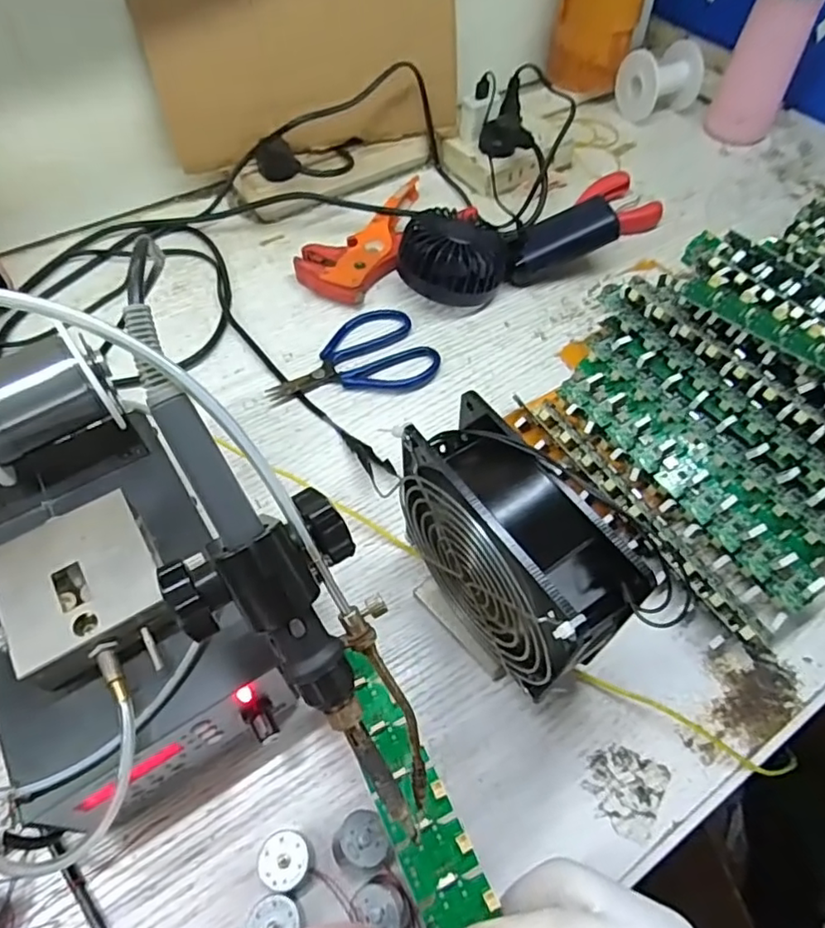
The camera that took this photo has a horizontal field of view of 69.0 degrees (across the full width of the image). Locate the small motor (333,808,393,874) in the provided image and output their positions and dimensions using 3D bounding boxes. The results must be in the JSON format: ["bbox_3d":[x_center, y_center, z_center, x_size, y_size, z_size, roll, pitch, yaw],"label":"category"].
[{"bbox_3d":[-0.022,0.175,0.280,0.025,0.020,0.023,0,57,0],"label":"small motor"}]

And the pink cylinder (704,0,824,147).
[{"bbox_3d":[0.353,-0.401,0.604,0.062,0.141,0.055,25,60,15],"label":"pink cylinder"}]

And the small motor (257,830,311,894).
[{"bbox_3d":[-0.059,0.184,0.278,0.022,0.014,0.023,-18,59,-11],"label":"small motor"}]

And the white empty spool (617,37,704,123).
[{"bbox_3d":[0.269,-0.418,0.657,0.068,0.065,0.065,-23,60,-14],"label":"white empty spool"}]

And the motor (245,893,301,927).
[{"bbox_3d":[-0.061,0.203,0.264,0.021,0.013,0.023,0,57,0],"label":"motor"}]

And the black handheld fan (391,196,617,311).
[{"bbox_3d":[0.075,-0.184,0.505,0.175,0.054,0.081,-17,59,-11],"label":"black handheld fan"}]

